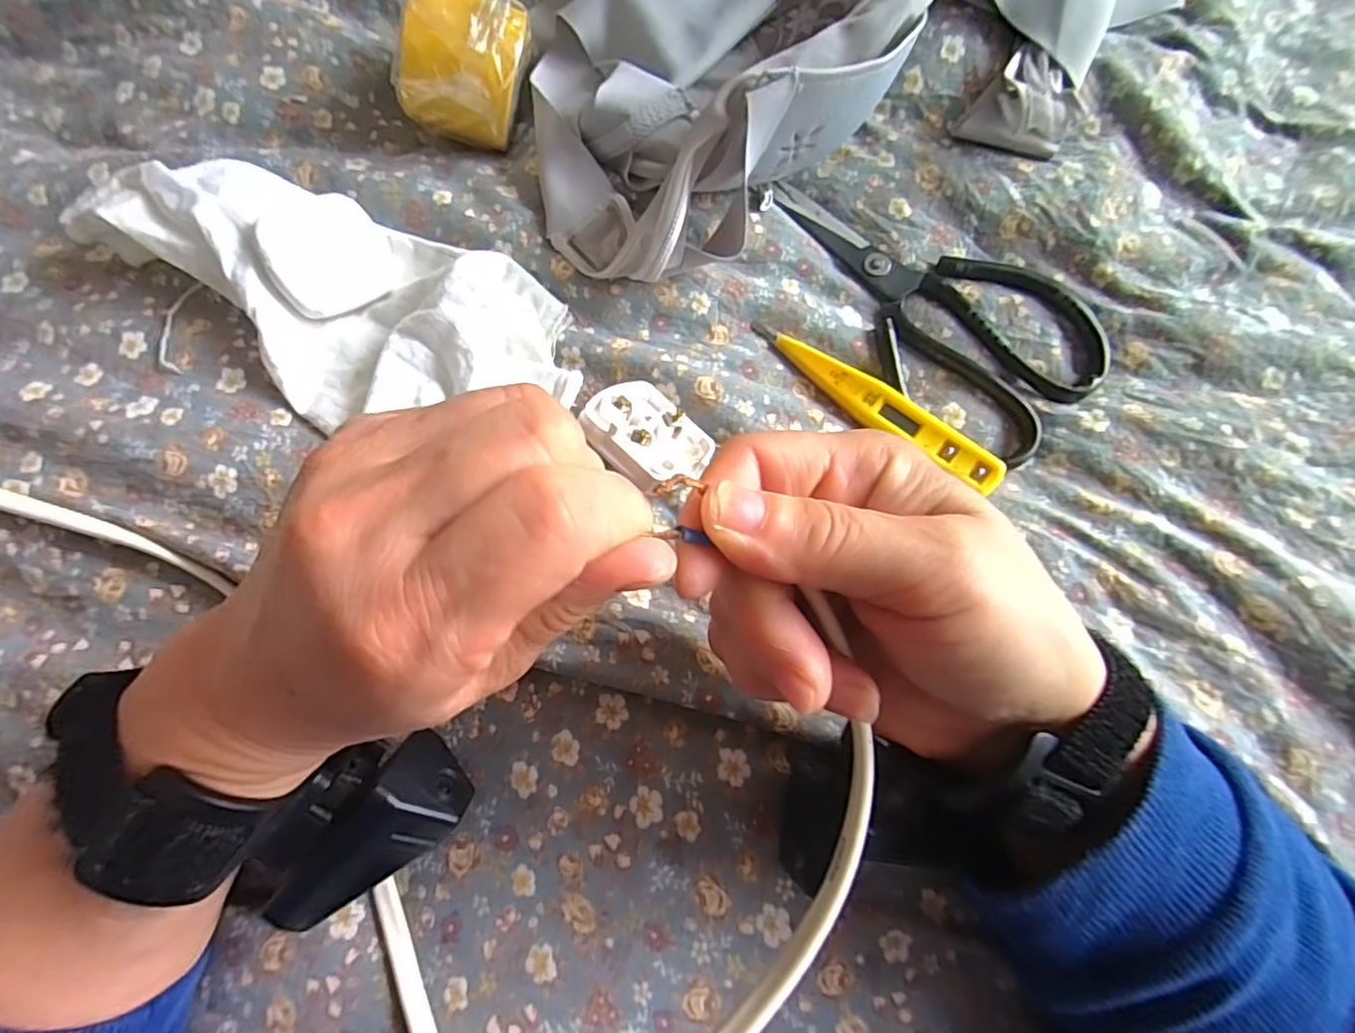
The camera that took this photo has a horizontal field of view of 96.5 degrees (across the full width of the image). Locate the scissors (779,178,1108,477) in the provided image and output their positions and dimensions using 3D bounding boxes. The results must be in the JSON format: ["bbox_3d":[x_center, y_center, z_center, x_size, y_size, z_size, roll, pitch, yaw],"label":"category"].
[{"bbox_3d":[0.116,-0.105,0.287,0.090,0.009,0.170,-43,80,-9],"label":"scissors"}]

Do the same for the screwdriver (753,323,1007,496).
[{"bbox_3d":[0.085,-0.050,0.264,0.121,0.016,0.017,36,79,8],"label":"screwdriver"}]

